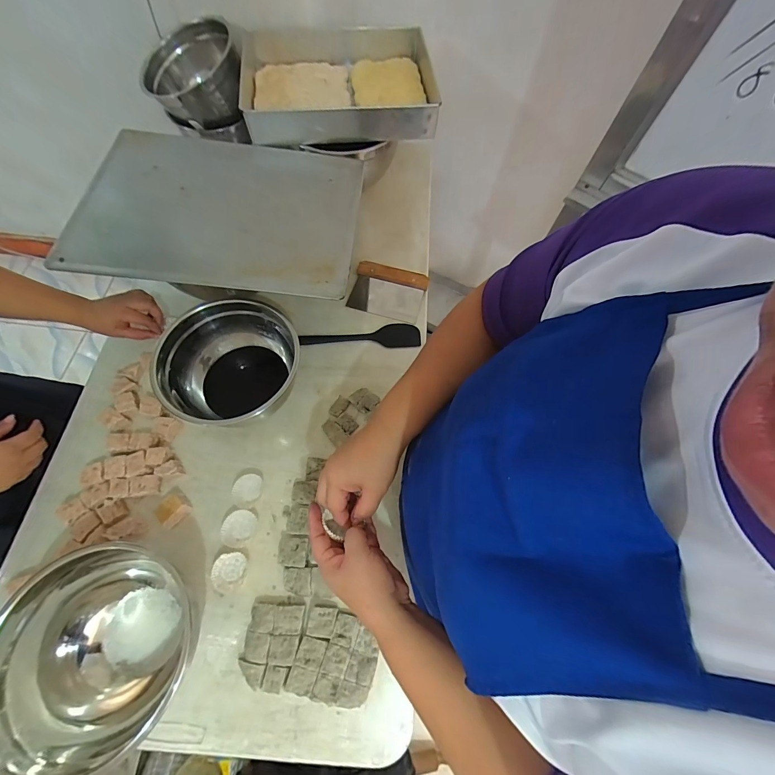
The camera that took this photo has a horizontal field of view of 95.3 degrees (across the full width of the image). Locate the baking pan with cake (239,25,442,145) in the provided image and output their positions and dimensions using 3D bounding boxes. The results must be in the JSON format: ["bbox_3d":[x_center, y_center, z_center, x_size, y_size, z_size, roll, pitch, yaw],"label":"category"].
[{"bbox_3d":[-0.100,-0.615,0.707,0.386,0.061,0.312,-4,67,-4],"label":"baking pan with cake"}]

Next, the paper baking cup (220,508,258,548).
[{"bbox_3d":[-0.225,0.213,0.535,0.044,0.016,0.052,17,67,4],"label":"paper baking cup"}]

